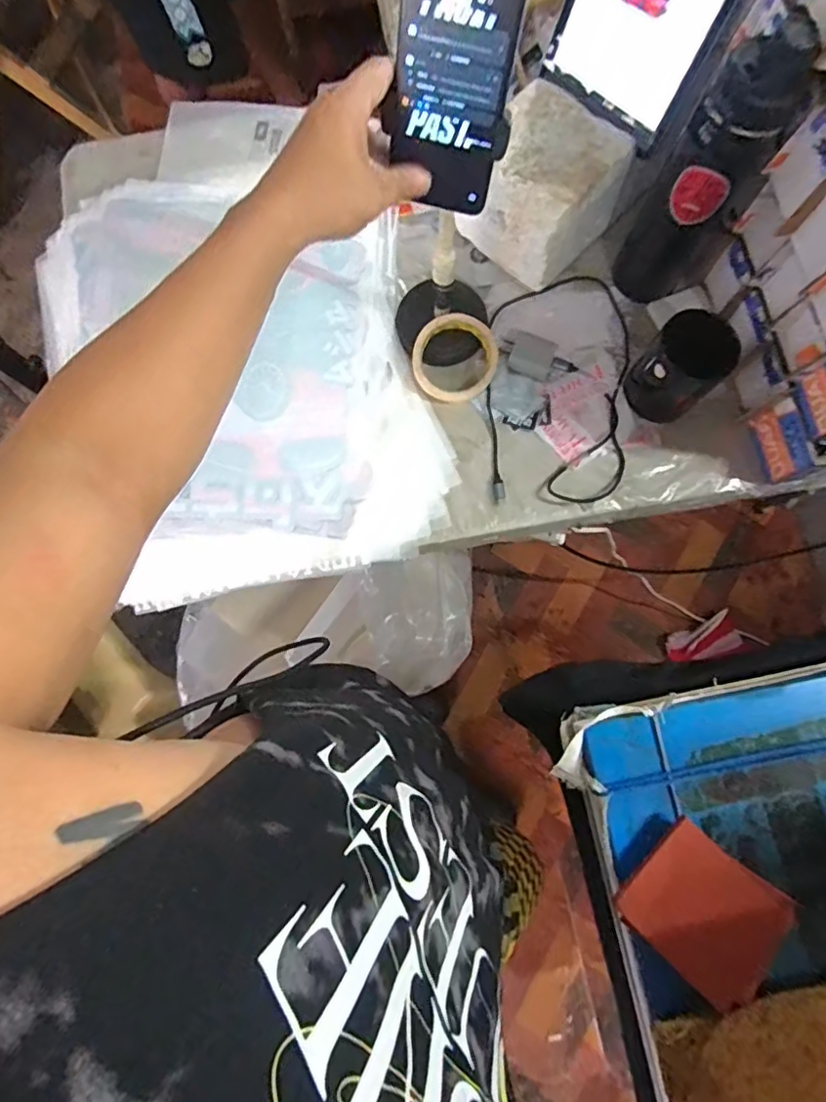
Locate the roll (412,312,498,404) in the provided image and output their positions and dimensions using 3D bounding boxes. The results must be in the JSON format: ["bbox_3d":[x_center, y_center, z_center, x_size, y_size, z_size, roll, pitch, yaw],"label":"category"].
[{"bbox_3d":[0.048,-0.219,0.659,0.096,0.016,0.096,0,97,-3],"label":"roll"}]

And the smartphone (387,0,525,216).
[{"bbox_3d":[0.027,-0.316,0.373,0.079,0.165,0.011,7,52,2],"label":"smartphone"}]

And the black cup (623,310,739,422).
[{"bbox_3d":[0.281,-0.191,0.610,0.074,0.097,0.076,0,78,0],"label":"black cup"}]

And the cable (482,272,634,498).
[{"bbox_3d":[0.166,-0.194,0.659,0.160,0.020,0.286,4,78,1],"label":"cable"}]

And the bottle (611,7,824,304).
[{"bbox_3d":[0.280,-0.357,0.567,0.078,0.269,0.078,31,80,6],"label":"bottle"}]

